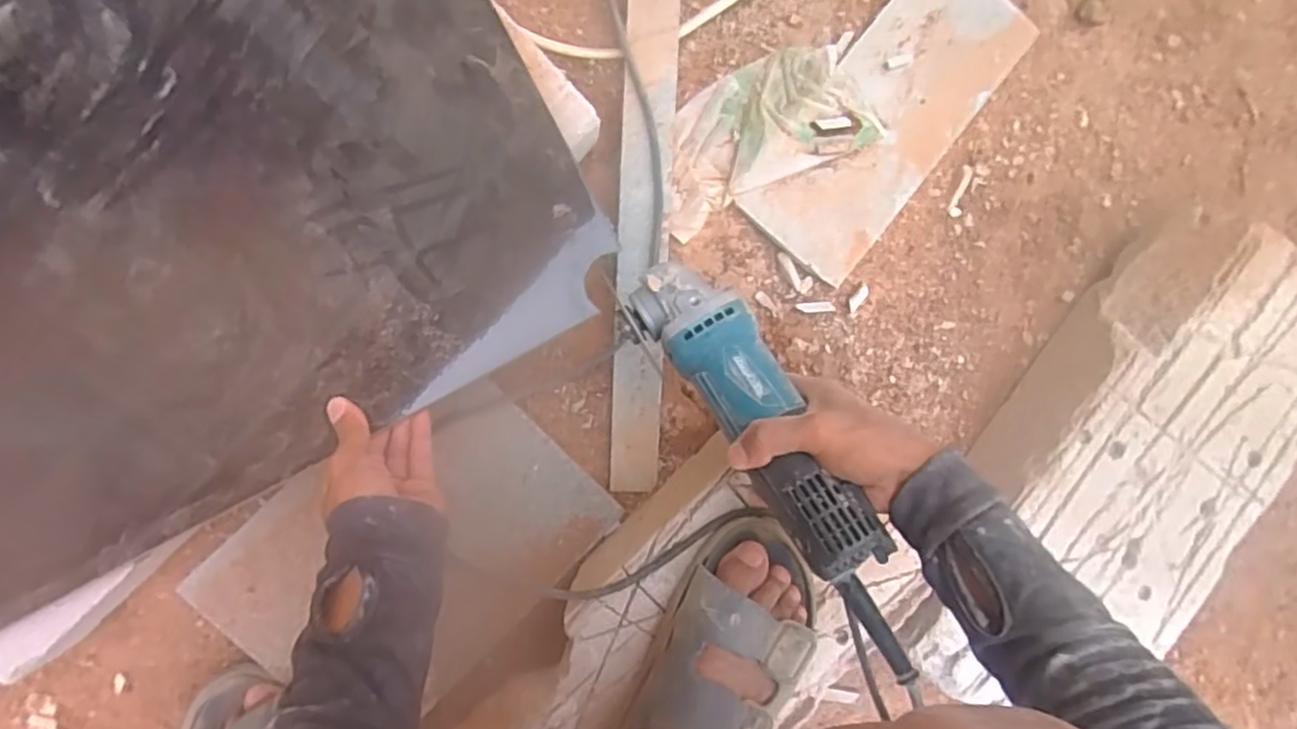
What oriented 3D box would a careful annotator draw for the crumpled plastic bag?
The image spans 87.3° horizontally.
[{"bbox_3d":[0.095,-0.205,0.602,0.205,0.020,0.105,-28,97,-3],"label":"crumpled plastic bag"}]

